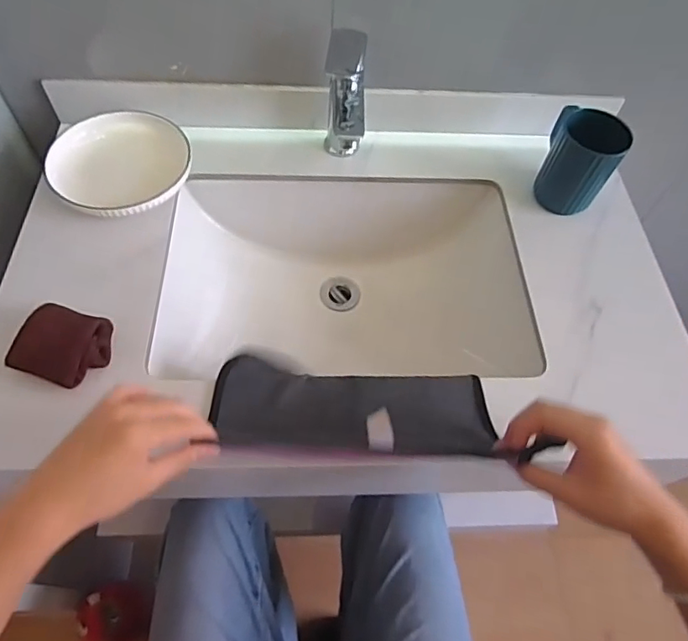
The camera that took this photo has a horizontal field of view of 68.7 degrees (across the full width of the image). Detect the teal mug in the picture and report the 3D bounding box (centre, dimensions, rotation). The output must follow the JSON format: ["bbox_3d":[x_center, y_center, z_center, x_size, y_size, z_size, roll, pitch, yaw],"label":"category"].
[{"bbox_3d":[0.298,-0.205,0.645,0.089,0.110,0.083,28,62,12],"label":"teal mug"}]

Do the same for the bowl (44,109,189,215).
[{"bbox_3d":[-0.288,-0.205,0.664,0.159,0.051,0.159,1,60,-2],"label":"bowl"}]

